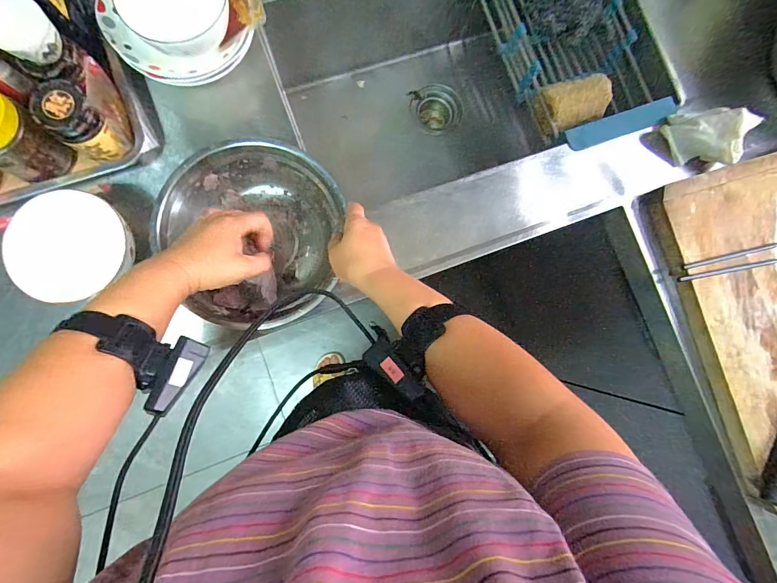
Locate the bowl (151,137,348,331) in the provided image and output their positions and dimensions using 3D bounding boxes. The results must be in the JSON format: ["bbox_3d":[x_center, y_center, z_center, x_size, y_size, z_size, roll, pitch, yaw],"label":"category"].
[{"bbox_3d":[-0.180,-0.075,0.501,0.209,0.077,0.222,0,85,-5],"label":"bowl"}]

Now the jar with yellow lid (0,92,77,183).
[{"bbox_3d":[-0.458,-0.187,0.457,0.070,0.107,0.072,0,85,-5],"label":"jar with yellow lid"}]

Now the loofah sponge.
[{"bbox_3d":[0.309,-0.308,0.630,0.105,0.058,0.077,-17,87,-6],"label":"loofah sponge"}]

